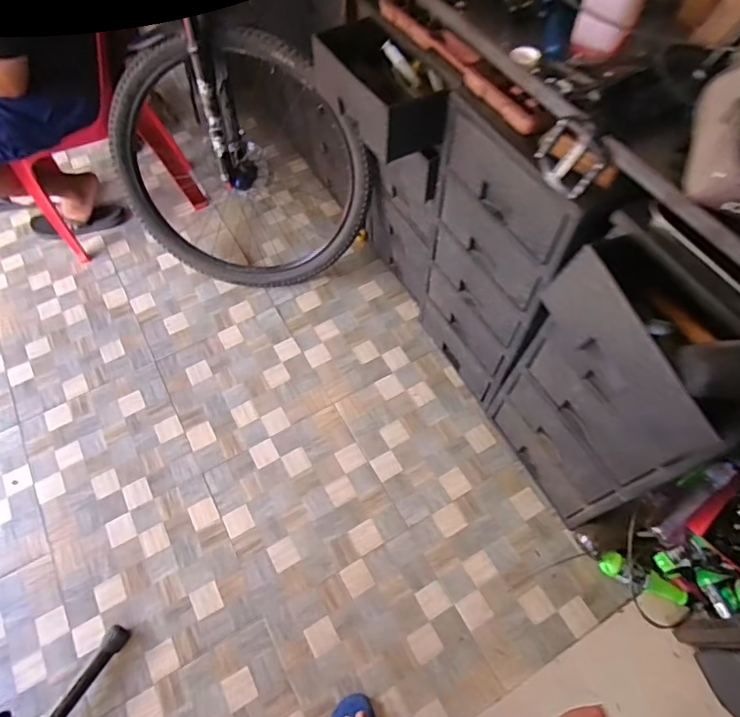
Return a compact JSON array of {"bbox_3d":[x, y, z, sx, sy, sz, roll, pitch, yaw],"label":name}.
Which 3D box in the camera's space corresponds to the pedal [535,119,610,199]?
[{"bbox_3d":[0.290,-0.296,0.732,0.024,0.107,0.106,-31,65,-15],"label":"pedal"}]

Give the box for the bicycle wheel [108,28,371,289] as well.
[{"bbox_3d":[-0.359,-0.500,1.437,0.689,0.721,0.102,-10,39,8],"label":"bicycle wheel"}]

